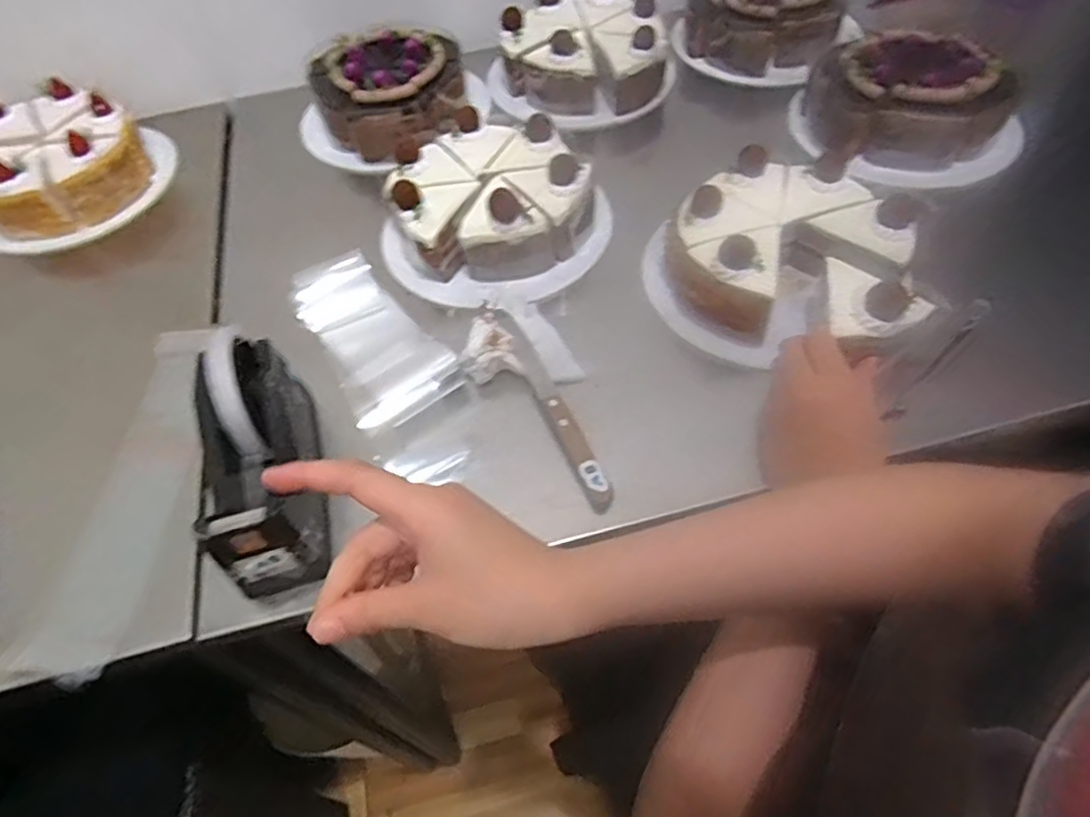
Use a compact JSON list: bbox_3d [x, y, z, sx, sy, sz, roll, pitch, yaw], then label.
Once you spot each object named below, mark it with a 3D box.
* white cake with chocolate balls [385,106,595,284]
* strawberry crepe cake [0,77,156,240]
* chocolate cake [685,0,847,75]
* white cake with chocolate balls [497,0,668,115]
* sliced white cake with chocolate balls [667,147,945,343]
[{"bbox_3d":[-0.049,-0.199,0.583,0.172,0.065,0.174,-18,56,-8],"label":"white cake with chocolate balls"},{"bbox_3d":[-0.510,-0.265,0.675,0.161,0.070,0.162,-27,57,-14],"label":"strawberry crepe cake"},{"bbox_3d":[0.254,-0.456,0.739,0.167,0.064,0.141,21,59,18],"label":"chocolate cake"},{"bbox_3d":[0.047,-0.402,0.718,0.180,0.072,0.143,13,57,13],"label":"white cake with chocolate balls"},{"bbox_3d":[0.203,-0.123,0.502,0.182,0.063,0.161,31,63,24],"label":"sliced white cake with chocolate balls"}]

